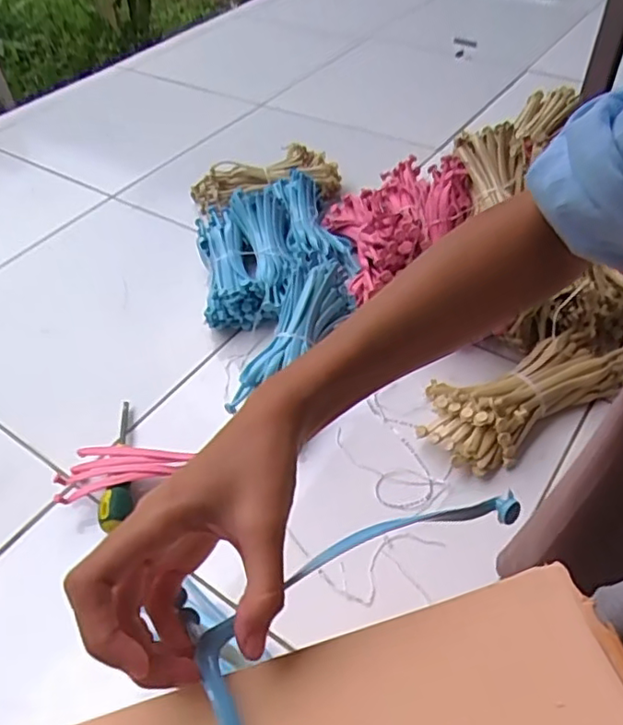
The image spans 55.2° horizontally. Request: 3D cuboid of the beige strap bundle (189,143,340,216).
[{"bbox_3d":[-0.074,-0.291,0.947,0.237,0.060,0.083,-6,47,-1],"label":"beige strap bundle"}]

